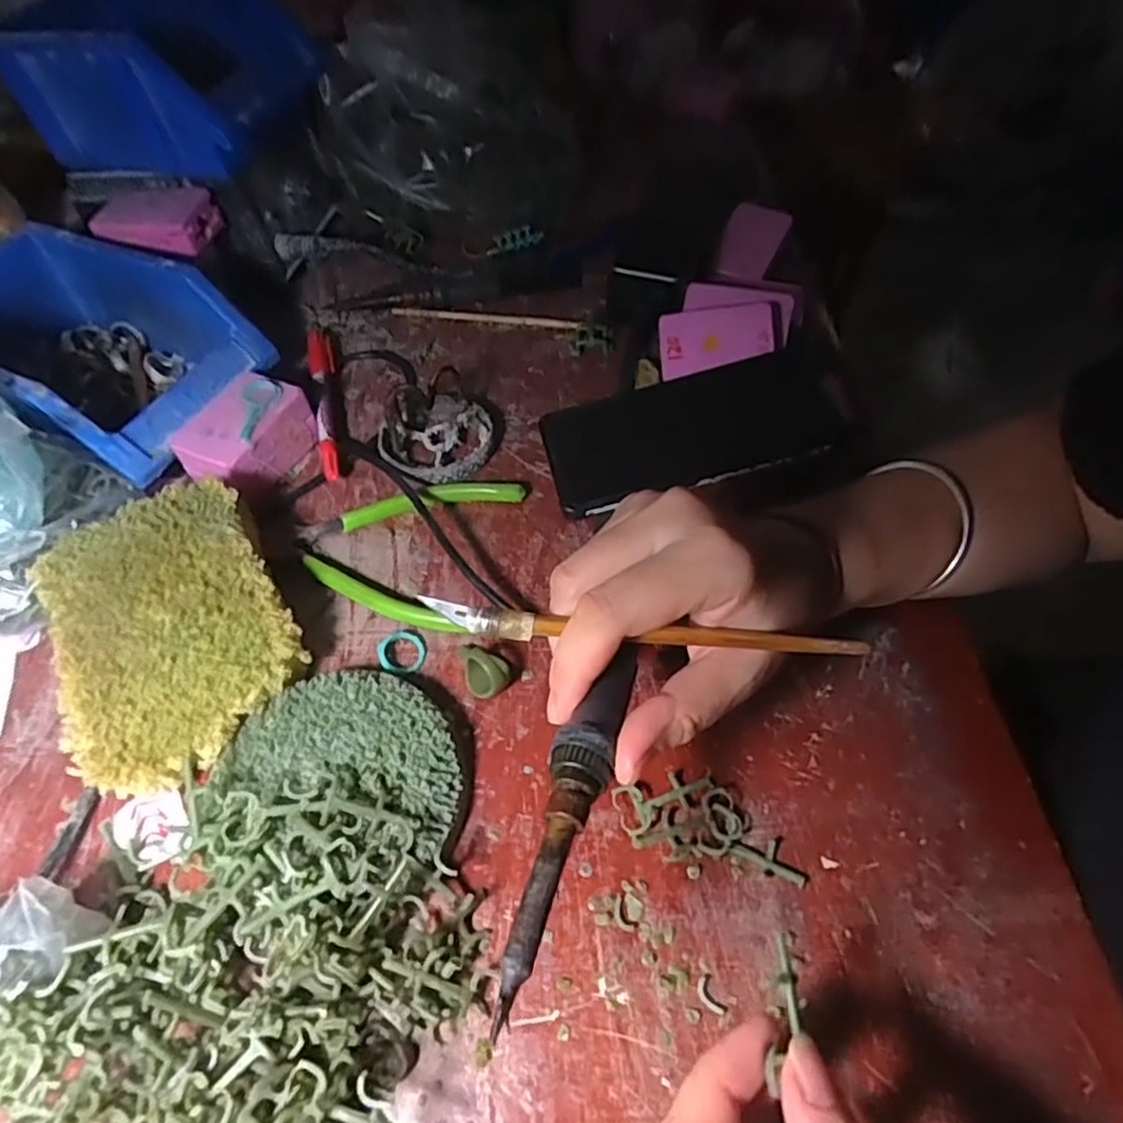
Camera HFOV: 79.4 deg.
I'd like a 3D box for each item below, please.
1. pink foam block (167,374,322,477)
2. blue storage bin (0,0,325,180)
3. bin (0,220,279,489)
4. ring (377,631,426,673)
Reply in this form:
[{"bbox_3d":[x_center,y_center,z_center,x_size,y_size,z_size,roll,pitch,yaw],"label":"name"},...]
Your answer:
[{"bbox_3d":[-0.184,-0.072,0.398,0.044,0.039,0.070,22,58,16],"label":"pink foam block"},{"bbox_3d":[-0.257,-0.323,0.455,0.176,0.084,0.137,15,56,12],"label":"blue storage bin"},{"bbox_3d":[-0.285,-0.128,0.413,0.195,0.073,0.125,26,59,18],"label":"bin"},{"bbox_3d":[-0.078,0.044,0.333,0.022,0.007,0.022,0,54,1],"label":"ring"}]

